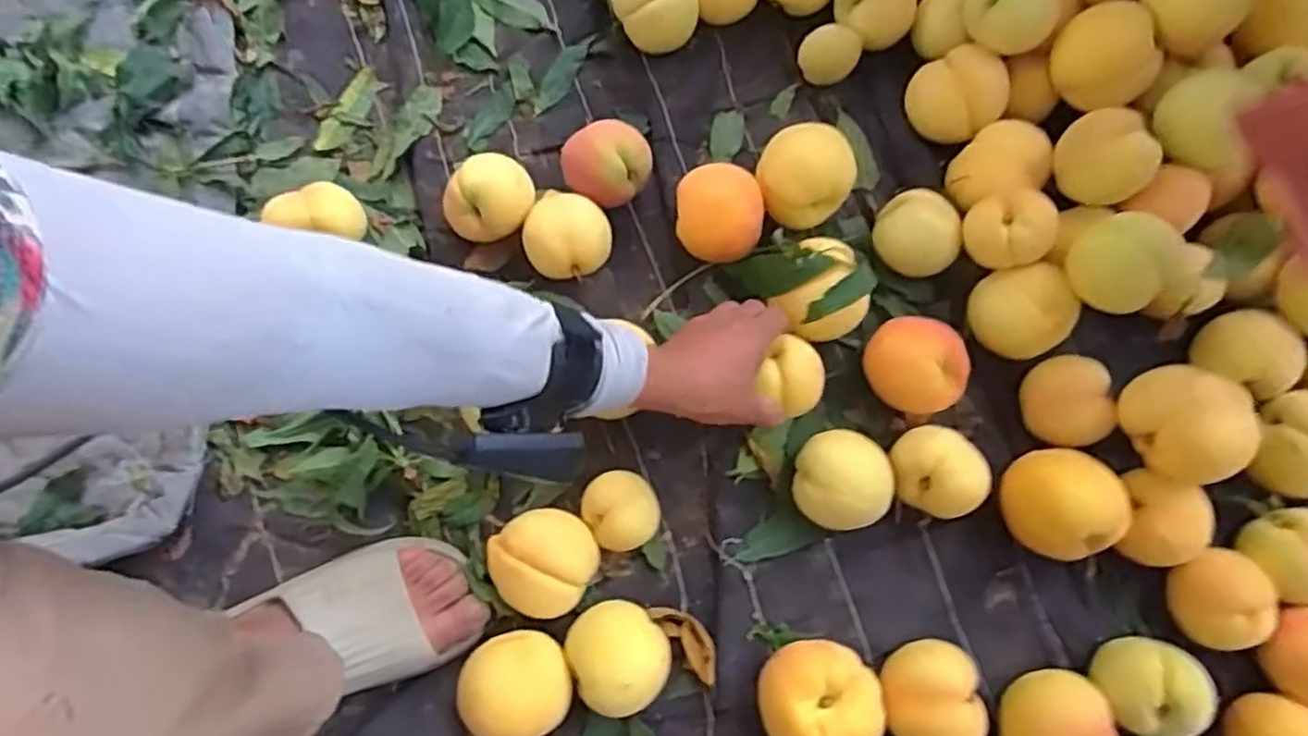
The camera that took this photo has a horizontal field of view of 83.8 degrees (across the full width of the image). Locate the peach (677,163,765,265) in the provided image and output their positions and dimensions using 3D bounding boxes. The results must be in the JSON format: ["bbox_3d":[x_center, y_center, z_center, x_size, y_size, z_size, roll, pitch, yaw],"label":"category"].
[{"bbox_3d":[0.052,-0.122,0.595,0.066,0.064,0.066,2,75,-2],"label":"peach"}]

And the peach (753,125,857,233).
[{"bbox_3d":[0.122,-0.152,0.598,0.073,0.062,0.073,0,75,-2],"label":"peach"}]

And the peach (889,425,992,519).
[{"bbox_3d":[0.211,0.080,0.548,0.057,0.057,0.068,-28,78,-9],"label":"peach"}]

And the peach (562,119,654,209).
[{"bbox_3d":[-0.039,-0.166,0.608,0.071,0.055,0.058,-6,77,-2],"label":"peach"}]

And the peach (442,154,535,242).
[{"bbox_3d":[-0.133,-0.136,0.595,0.071,0.057,0.065,0,75,-2],"label":"peach"}]

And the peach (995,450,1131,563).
[{"bbox_3d":[0.292,0.098,0.535,0.071,0.075,0.072,0,75,-2],"label":"peach"}]

